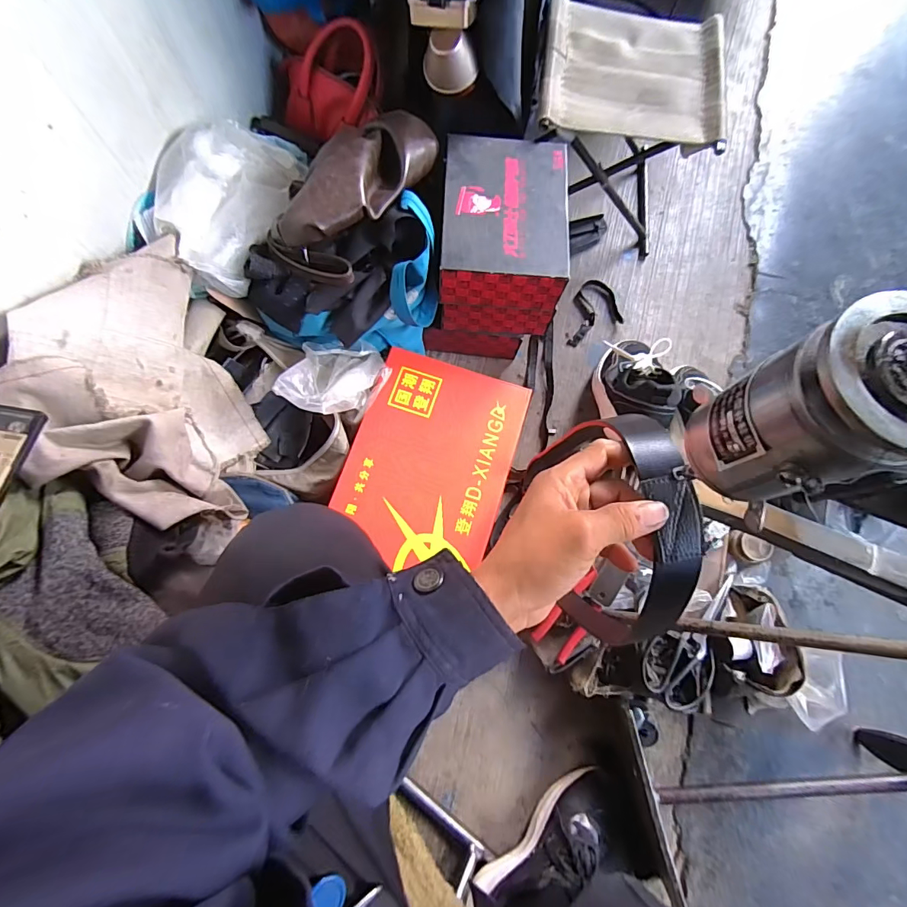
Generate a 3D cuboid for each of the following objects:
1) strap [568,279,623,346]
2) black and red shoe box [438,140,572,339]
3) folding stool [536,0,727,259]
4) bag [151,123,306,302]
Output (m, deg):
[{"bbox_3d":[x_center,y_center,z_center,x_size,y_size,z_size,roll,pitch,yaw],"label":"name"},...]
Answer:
[{"bbox_3d":[0.260,-0.250,0.817,0.087,0.015,0.125,11,76,1],"label":"strap"},{"bbox_3d":[0.068,-0.313,0.670,0.164,0.152,0.209,2,76,-1],"label":"black and red shoe box"},{"bbox_3d":[0.253,-0.518,0.752,0.255,0.247,0.213,7,76,0],"label":"folding stool"},{"bbox_3d":[-0.293,-0.350,0.600,0.145,0.085,0.271,17,76,3],"label":"bag"}]

